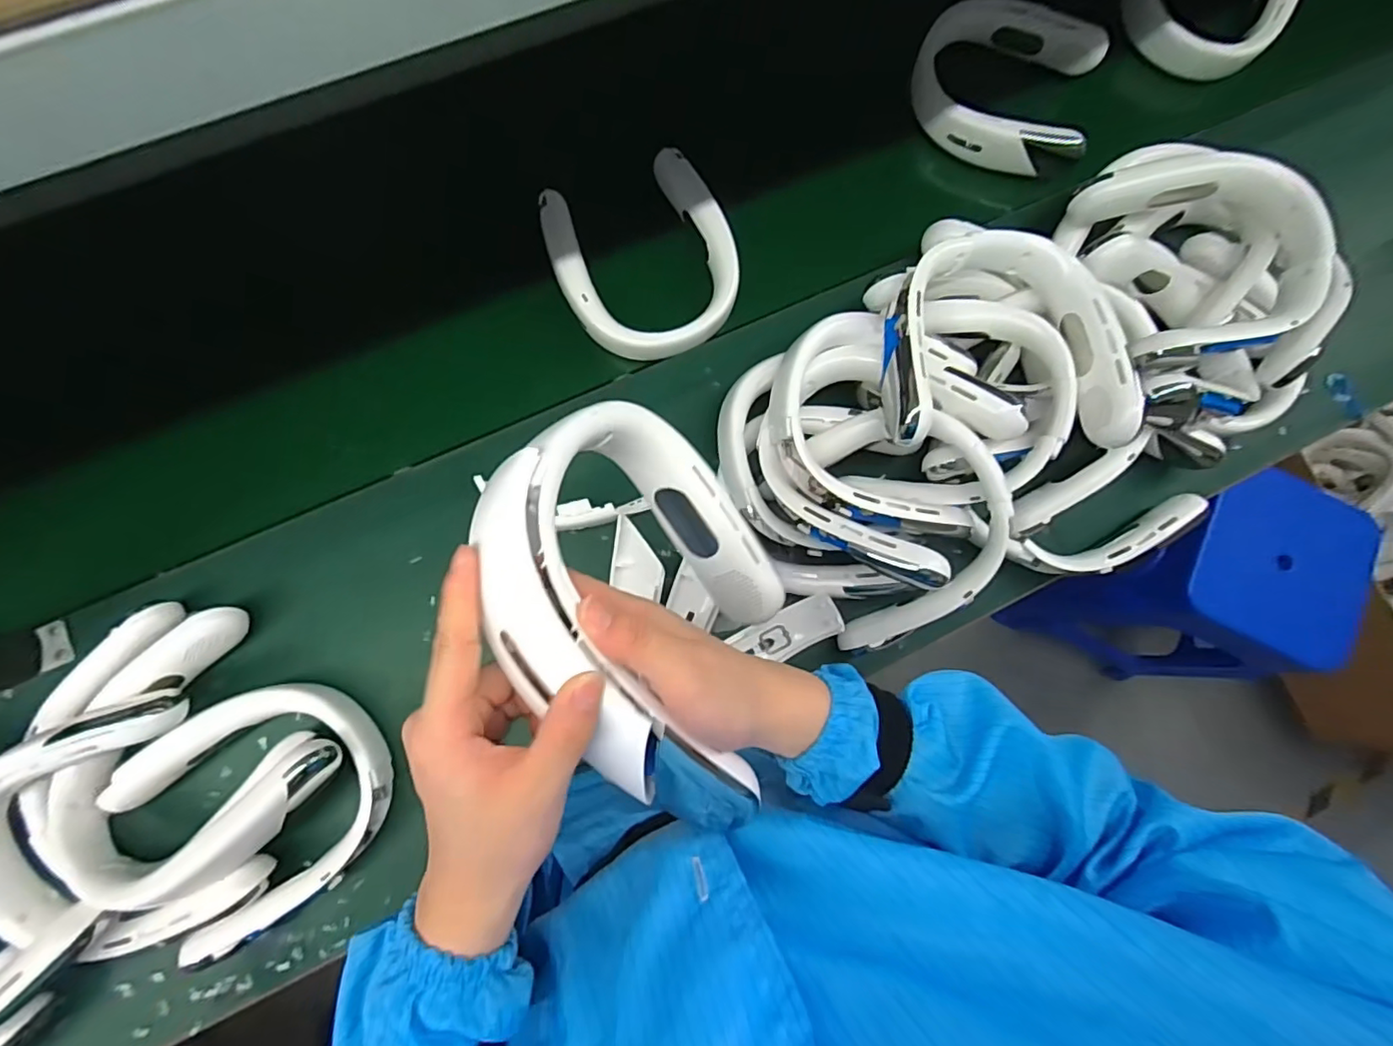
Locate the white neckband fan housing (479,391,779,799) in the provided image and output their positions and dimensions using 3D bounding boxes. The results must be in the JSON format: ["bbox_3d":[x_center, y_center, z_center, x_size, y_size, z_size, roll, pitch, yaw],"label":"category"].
[{"bbox_3d":[-0.021,0.029,0.324,0.061,0.207,0.201,-18,103,31],"label":"white neckband fan housing"}]

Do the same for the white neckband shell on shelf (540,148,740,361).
[{"bbox_3d":[-0.053,-0.272,0.621,0.180,0.042,0.194,-23,86,-8],"label":"white neckband shell on shelf"}]

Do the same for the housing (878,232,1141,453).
[{"bbox_3d":[0.261,-0.162,0.503,0.221,0.055,0.200,-2,83,-6],"label":"housing"}]

